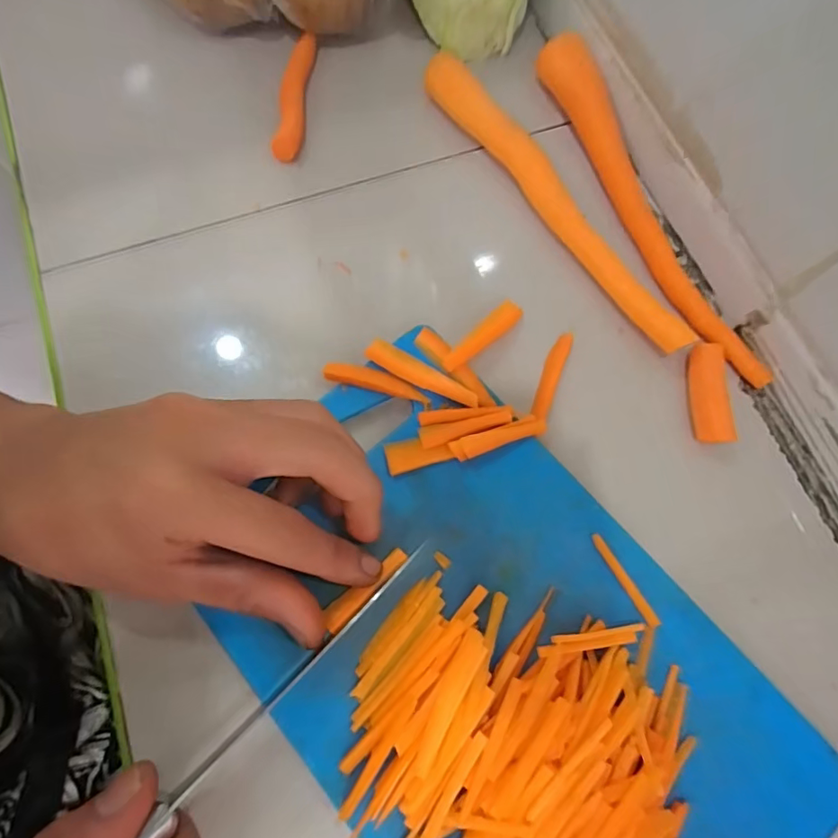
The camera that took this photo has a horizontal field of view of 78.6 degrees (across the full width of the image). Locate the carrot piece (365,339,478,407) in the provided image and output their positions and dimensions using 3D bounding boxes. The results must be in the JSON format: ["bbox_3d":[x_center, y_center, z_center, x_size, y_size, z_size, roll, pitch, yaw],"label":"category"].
[{"bbox_3d":[0.001,-0.020,0.222,0.053,0.004,0.010,29,76,9],"label":"carrot piece"}]

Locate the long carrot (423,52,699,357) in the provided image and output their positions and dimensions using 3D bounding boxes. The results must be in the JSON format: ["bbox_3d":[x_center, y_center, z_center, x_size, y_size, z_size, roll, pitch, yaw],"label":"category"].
[{"bbox_3d":[0.066,-0.111,0.254,0.018,0.021,0.192,-36,76,-9],"label":"long carrot"}]

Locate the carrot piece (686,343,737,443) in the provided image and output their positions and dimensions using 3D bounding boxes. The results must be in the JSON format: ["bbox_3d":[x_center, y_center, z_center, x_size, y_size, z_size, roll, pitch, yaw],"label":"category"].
[{"bbox_3d":[0.131,-0.011,0.232,0.014,0.011,0.044,1,74,1],"label":"carrot piece"}]

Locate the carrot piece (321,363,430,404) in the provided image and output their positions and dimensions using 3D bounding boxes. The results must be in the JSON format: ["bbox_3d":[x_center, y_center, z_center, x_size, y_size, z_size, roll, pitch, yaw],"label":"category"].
[{"bbox_3d":[-0.018,-0.017,0.222,0.045,0.004,0.011,15,74,5],"label":"carrot piece"}]

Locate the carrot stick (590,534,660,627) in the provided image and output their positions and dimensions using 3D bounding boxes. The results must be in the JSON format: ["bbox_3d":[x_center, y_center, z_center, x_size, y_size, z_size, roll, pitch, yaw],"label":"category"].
[{"bbox_3d":[0.081,0.064,0.203,0.005,0.004,0.039,-28,75,-7],"label":"carrot stick"}]

